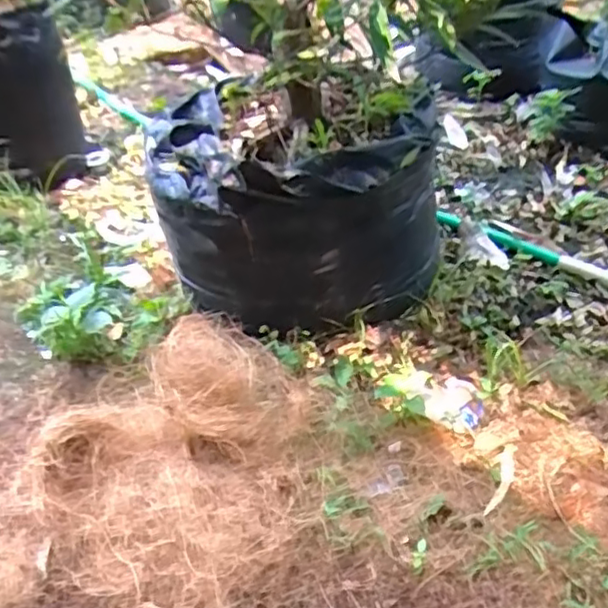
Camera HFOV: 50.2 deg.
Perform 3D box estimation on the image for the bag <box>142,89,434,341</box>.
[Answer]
[{"bbox_3d":[-0.008,-0.146,0.860,0.359,0.226,0.306,-11,39,-7],"label":"bag"}]

